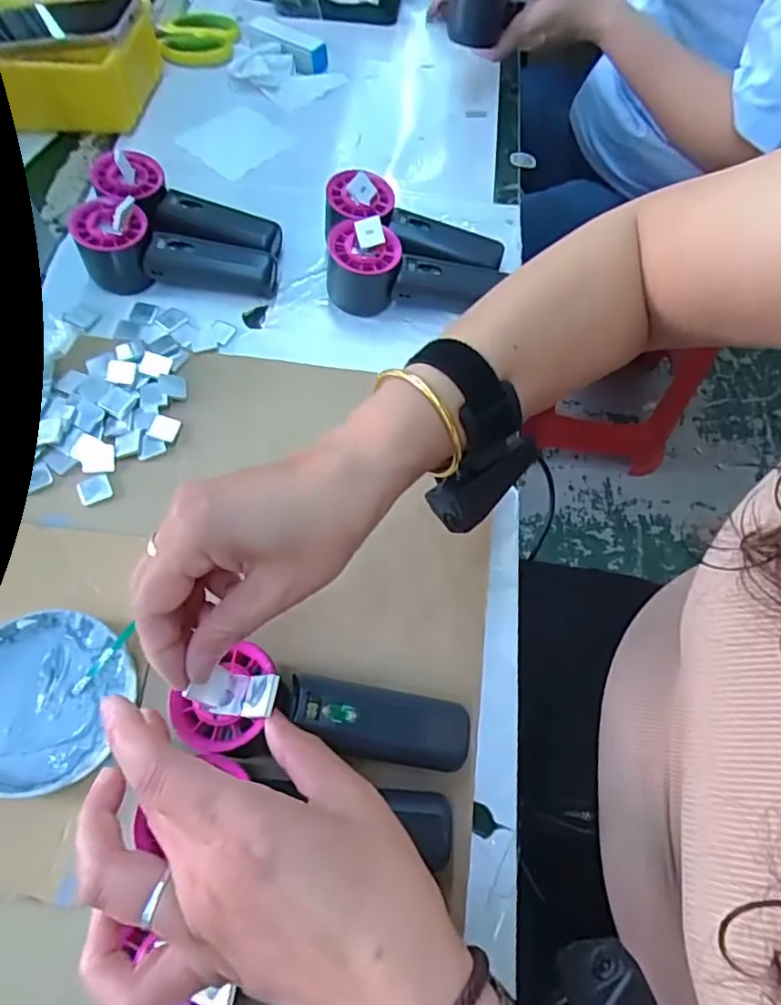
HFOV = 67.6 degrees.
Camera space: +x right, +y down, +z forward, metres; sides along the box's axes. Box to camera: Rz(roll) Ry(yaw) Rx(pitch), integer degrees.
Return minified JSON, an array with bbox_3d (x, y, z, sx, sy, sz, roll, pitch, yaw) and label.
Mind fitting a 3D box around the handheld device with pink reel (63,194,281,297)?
[{"bbox_3d":[-0.173,-0.203,0.472,0.153,0.065,0.045,8,64,0],"label":"handheld device with pink reel"}]

